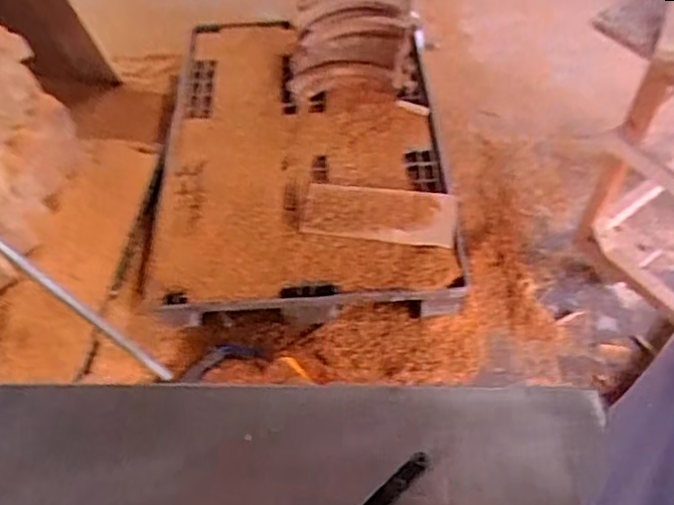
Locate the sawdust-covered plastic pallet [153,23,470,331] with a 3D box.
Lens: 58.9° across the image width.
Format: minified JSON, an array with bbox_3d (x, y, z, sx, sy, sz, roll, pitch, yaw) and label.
[{"bbox_3d":[-0.113,-0.362,1.866,0.860,0.192,1.231,-1,55,2],"label":"sawdust-covered plastic pallet"}]

